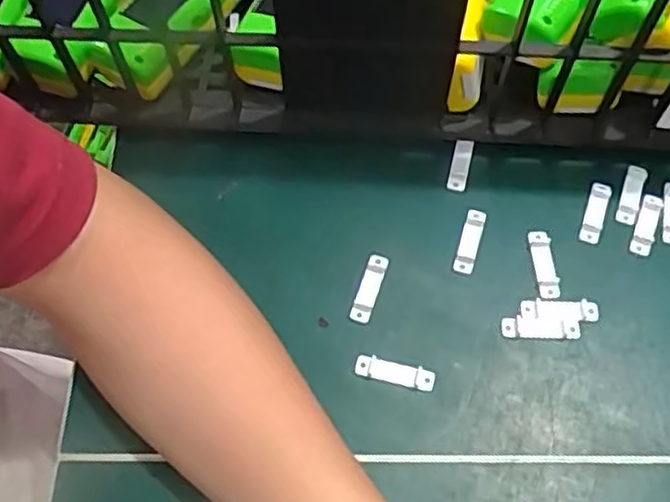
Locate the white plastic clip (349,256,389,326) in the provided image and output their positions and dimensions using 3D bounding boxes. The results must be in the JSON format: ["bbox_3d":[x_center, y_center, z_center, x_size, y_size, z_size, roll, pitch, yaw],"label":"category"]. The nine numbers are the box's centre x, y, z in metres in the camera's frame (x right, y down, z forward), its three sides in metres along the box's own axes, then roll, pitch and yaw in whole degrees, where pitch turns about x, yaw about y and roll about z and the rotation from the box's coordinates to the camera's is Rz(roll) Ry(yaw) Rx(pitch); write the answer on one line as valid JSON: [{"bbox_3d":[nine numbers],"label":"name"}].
[{"bbox_3d":[0.017,0.018,0.349,0.010,0.004,0.036,17,64,8],"label":"white plastic clip"}]

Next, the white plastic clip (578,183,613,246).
[{"bbox_3d":[0.138,-0.021,0.369,0.011,0.004,0.035,19,64,9],"label":"white plastic clip"}]

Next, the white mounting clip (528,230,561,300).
[{"bbox_3d":[0.106,0.007,0.355,0.010,0.004,0.037,-3,63,-2],"label":"white mounting clip"}]

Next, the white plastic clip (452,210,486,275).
[{"bbox_3d":[0.070,-0.005,0.361,0.010,0.004,0.037,16,64,8],"label":"white plastic clip"}]

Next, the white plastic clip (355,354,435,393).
[{"bbox_3d":[0.028,0.057,0.329,0.037,0.004,0.011,15,64,7],"label":"white plastic clip"}]

